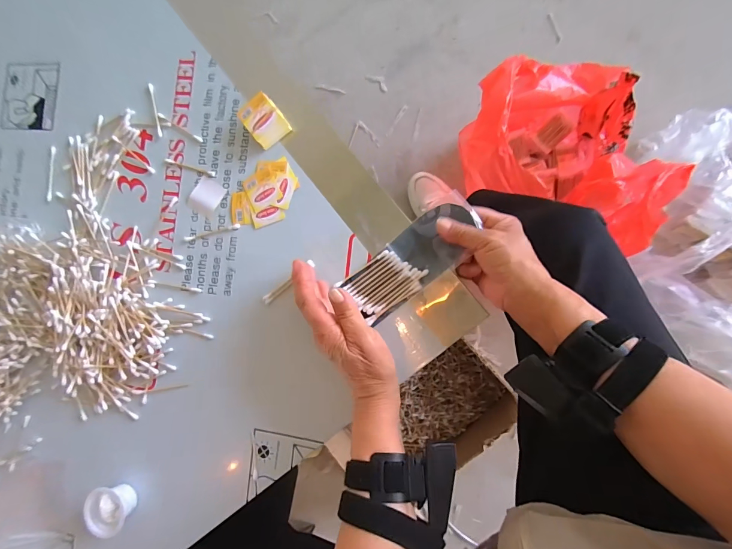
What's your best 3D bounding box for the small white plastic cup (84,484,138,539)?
[{"bbox_3d":[-0.298,0.272,0.412,0.048,0.031,0.048,0,87,9],"label":"small white plastic cup"}]

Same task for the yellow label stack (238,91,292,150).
[{"bbox_3d":[-0.117,-0.177,0.405,0.041,0.020,0.047,-36,82,6],"label":"yellow label stack"}]

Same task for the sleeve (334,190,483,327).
[{"bbox_3d":[0.051,-0.017,0.376,0.155,0.009,0.066,-43,82,8],"label":"sleeve"}]

